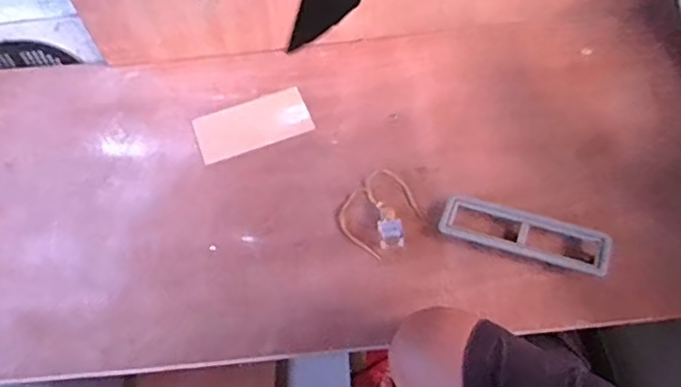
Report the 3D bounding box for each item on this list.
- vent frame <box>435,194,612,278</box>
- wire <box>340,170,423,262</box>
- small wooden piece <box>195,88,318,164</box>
[{"bbox_3d":[0.242,0.053,0.801,0.217,0.019,0.060,18,59,15],"label":"vent frame"},{"bbox_3d":[0.060,0.025,0.860,0.109,0.021,0.119,37,65,24],"label":"wire"},{"bbox_3d":[-0.139,-0.111,0.967,0.180,0.007,0.102,-18,57,-9],"label":"small wooden piece"}]

